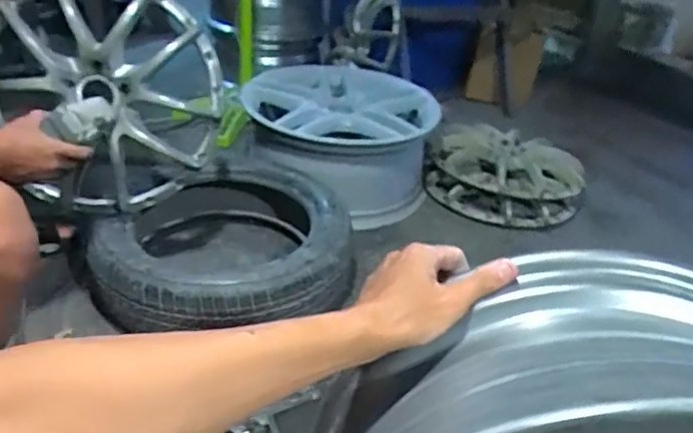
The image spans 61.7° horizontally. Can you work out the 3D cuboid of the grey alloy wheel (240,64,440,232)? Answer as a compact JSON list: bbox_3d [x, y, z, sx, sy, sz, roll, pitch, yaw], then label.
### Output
[{"bbox_3d":[-0.013,-0.191,1.556,0.476,0.270,0.393,-5,32,-17],"label":"grey alloy wheel"}]

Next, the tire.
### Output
[{"bbox_3d":[-0.264,0.072,1.195,0.507,0.178,0.472,-14,36,-29],"label":"tire"}]

